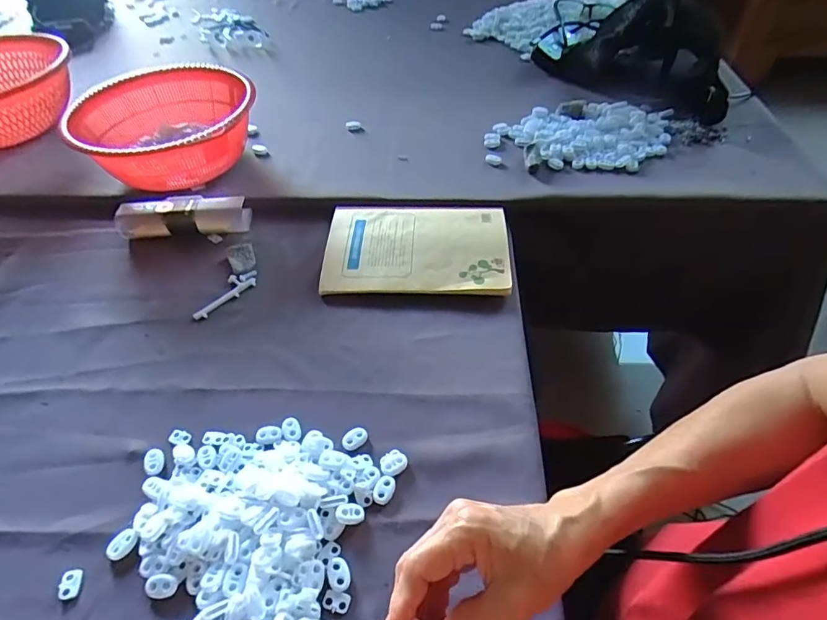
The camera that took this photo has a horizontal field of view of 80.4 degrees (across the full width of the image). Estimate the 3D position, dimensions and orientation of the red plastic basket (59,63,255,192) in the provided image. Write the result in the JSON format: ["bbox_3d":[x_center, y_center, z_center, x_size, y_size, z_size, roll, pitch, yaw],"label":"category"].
[{"bbox_3d":[-0.325,-0.232,0.661,0.222,0.103,0.218,-2,49,2],"label":"red plastic basket"}]

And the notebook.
[{"bbox_3d":[0.003,-0.072,0.562,0.204,0.020,0.135,1,49,4],"label":"notebook"}]

